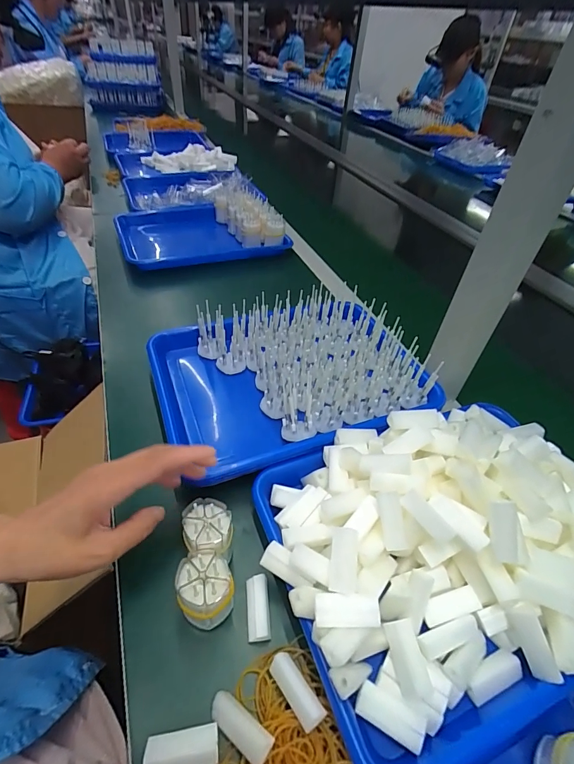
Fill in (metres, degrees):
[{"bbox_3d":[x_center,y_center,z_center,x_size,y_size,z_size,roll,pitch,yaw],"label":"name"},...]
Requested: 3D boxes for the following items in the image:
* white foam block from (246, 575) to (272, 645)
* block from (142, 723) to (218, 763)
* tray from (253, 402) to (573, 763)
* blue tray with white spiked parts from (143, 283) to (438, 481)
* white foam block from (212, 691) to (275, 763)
[{"bbox_3d":[-0.024,0.188,0.311,0.018,0.018,0.045,-2,44,-9],"label":"white foam block"},{"bbox_3d":[-0.069,0.242,0.245,0.045,0.011,0.021,-4,45,-10],"label":"block"},{"bbox_3d":[0.145,0.122,0.319,0.313,0.079,0.242,-11,46,-17],"label":"tray"},{"bbox_3d":[0.004,-0.014,0.482,0.328,0.091,0.245,-13,47,-19],"label":"blue tray with white spiked parts"},{"bbox_3d":[-0.031,0.232,0.251,0.047,0.011,0.017,19,43,33],"label":"white foam block"}]

